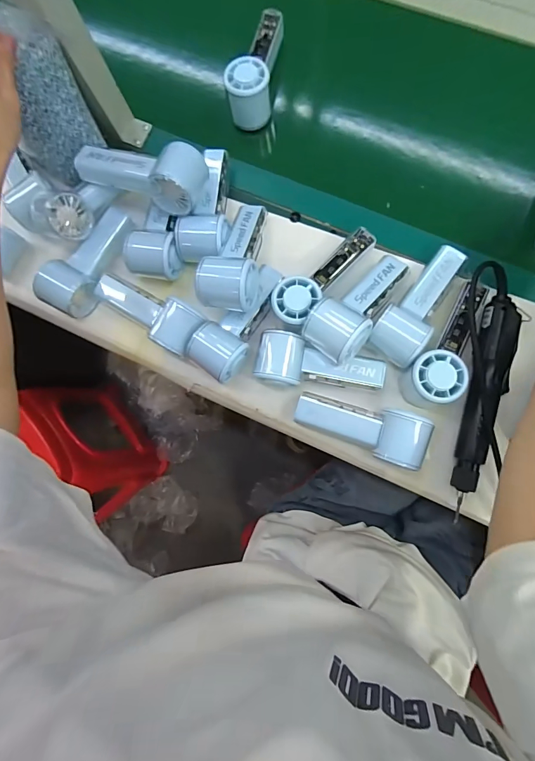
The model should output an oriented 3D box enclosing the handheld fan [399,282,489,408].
[{"bbox_3d":[0.214,-0.038,0.436,0.061,0.057,0.158,35,87,8],"label":"handheld fan"}]

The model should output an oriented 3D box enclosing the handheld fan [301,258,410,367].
[{"bbox_3d":[0.107,-0.089,0.437,0.066,0.056,0.155,39,67,8],"label":"handheld fan"}]

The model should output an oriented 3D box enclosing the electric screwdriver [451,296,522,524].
[{"bbox_3d":[0.250,0.019,0.439,0.054,0.040,0.237,13,84,6],"label":"electric screwdriver"}]

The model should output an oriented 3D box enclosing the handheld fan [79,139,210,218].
[{"bbox_3d":[-0.150,-0.255,0.461,0.155,0.065,0.070,17,85,7],"label":"handheld fan"}]

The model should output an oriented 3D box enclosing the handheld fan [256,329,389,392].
[{"bbox_3d":[0.064,-0.019,0.458,0.150,0.044,0.061,7,83,6],"label":"handheld fan"}]

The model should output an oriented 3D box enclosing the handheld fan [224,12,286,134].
[{"bbox_3d":[-0.015,-0.425,0.507,0.054,0.056,0.143,9,84,6],"label":"handheld fan"}]

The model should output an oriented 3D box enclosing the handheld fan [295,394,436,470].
[{"bbox_3d":[0.108,0.054,0.444,0.149,0.042,0.058,17,84,7],"label":"handheld fan"}]

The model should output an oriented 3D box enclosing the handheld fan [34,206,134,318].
[{"bbox_3d":[-0.234,-0.160,0.494,0.056,0.051,0.157,29,86,8],"label":"handheld fan"}]

